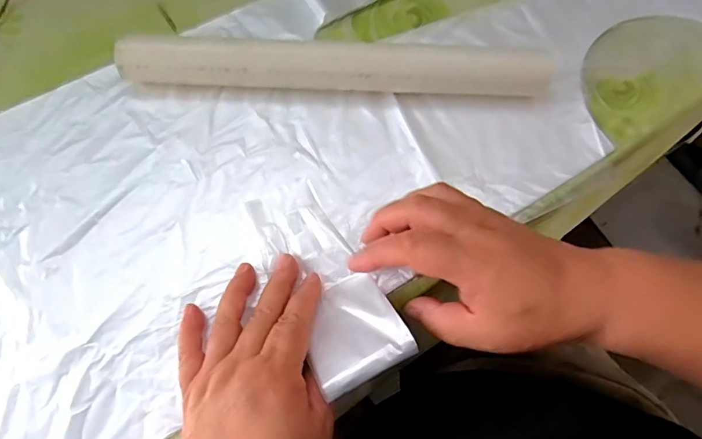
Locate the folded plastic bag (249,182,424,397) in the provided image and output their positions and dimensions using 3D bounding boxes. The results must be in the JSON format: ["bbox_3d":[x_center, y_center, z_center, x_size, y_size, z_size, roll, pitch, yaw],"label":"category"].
[{"bbox_3d":[-0.020,0.043,0.327,0.061,0.027,0.156,-26,57,-10],"label":"folded plastic bag"}]

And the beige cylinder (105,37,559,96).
[{"bbox_3d":[-0.011,-0.122,0.383,0.352,0.046,0.032,1,68,0],"label":"beige cylinder"}]

